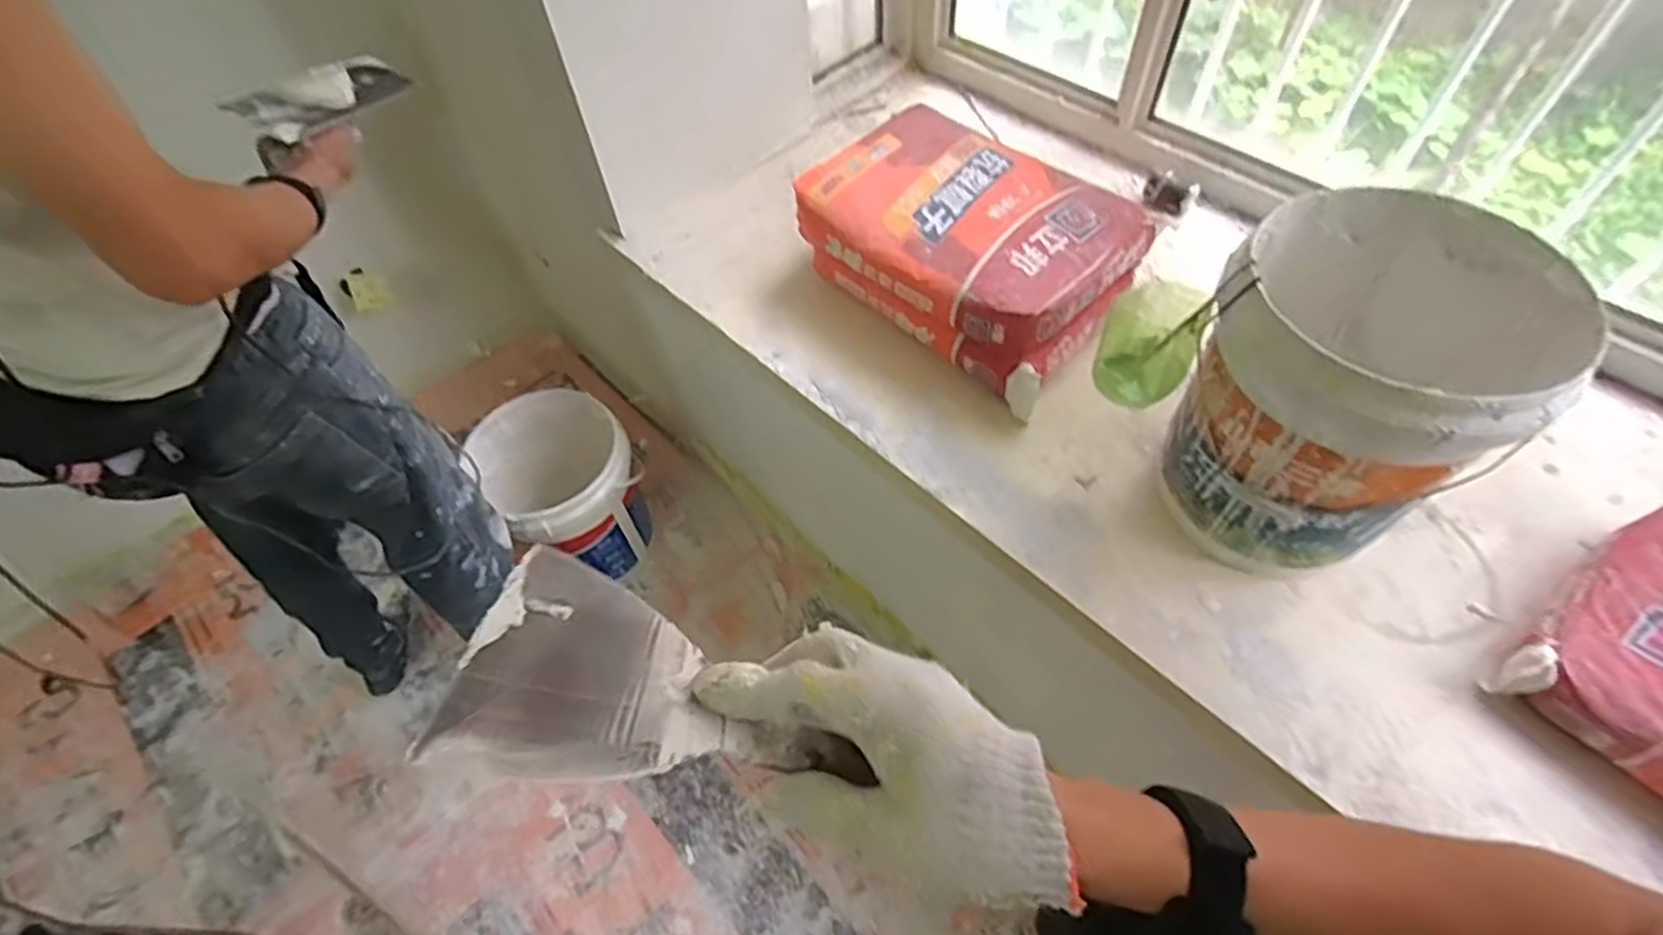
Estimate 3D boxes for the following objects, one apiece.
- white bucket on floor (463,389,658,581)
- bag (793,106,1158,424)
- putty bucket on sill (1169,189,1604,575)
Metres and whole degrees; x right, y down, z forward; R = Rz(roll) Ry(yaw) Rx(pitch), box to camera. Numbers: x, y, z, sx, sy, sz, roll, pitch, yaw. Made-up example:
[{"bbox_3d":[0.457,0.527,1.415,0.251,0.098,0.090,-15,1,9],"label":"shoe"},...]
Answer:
[{"bbox_3d":[-0.544,0.039,1.533,0.277,0.353,0.304,-38,62,-21],"label":"white bucket on floor"},{"bbox_3d":[0.210,-0.347,1.142,0.476,0.139,0.328,38,66,25],"label":"bag"},{"bbox_3d":[0.548,-0.079,0.821,0.291,0.323,0.283,-2,56,2],"label":"putty bucket on sill"}]

